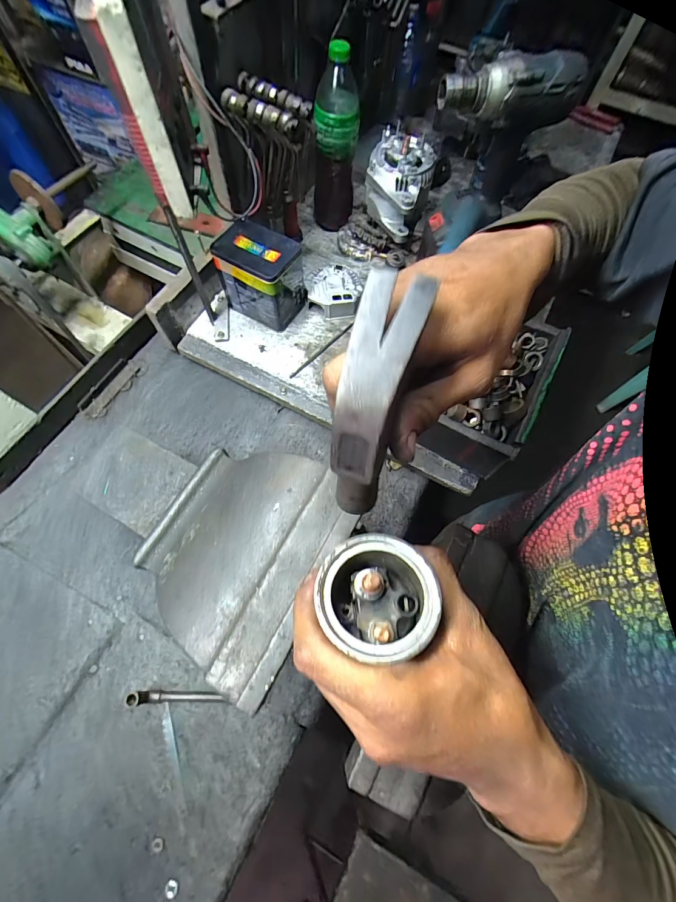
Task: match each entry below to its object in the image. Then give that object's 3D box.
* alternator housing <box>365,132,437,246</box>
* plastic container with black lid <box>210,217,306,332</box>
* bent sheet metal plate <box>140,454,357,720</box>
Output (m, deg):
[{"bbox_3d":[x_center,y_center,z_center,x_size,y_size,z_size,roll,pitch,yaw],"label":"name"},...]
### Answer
[{"bbox_3d":[0.118,-0.505,0.698,0.124,0.114,0.151,16,68,4],"label":"alternator housing"},{"bbox_3d":[-0.132,-0.302,0.631,0.128,0.127,0.096,31,70,10],"label":"plastic container with black lid"},{"bbox_3d":[-0.095,0.077,0.330,0.195,0.023,0.178,17,68,36],"label":"bent sheet metal plate"}]

